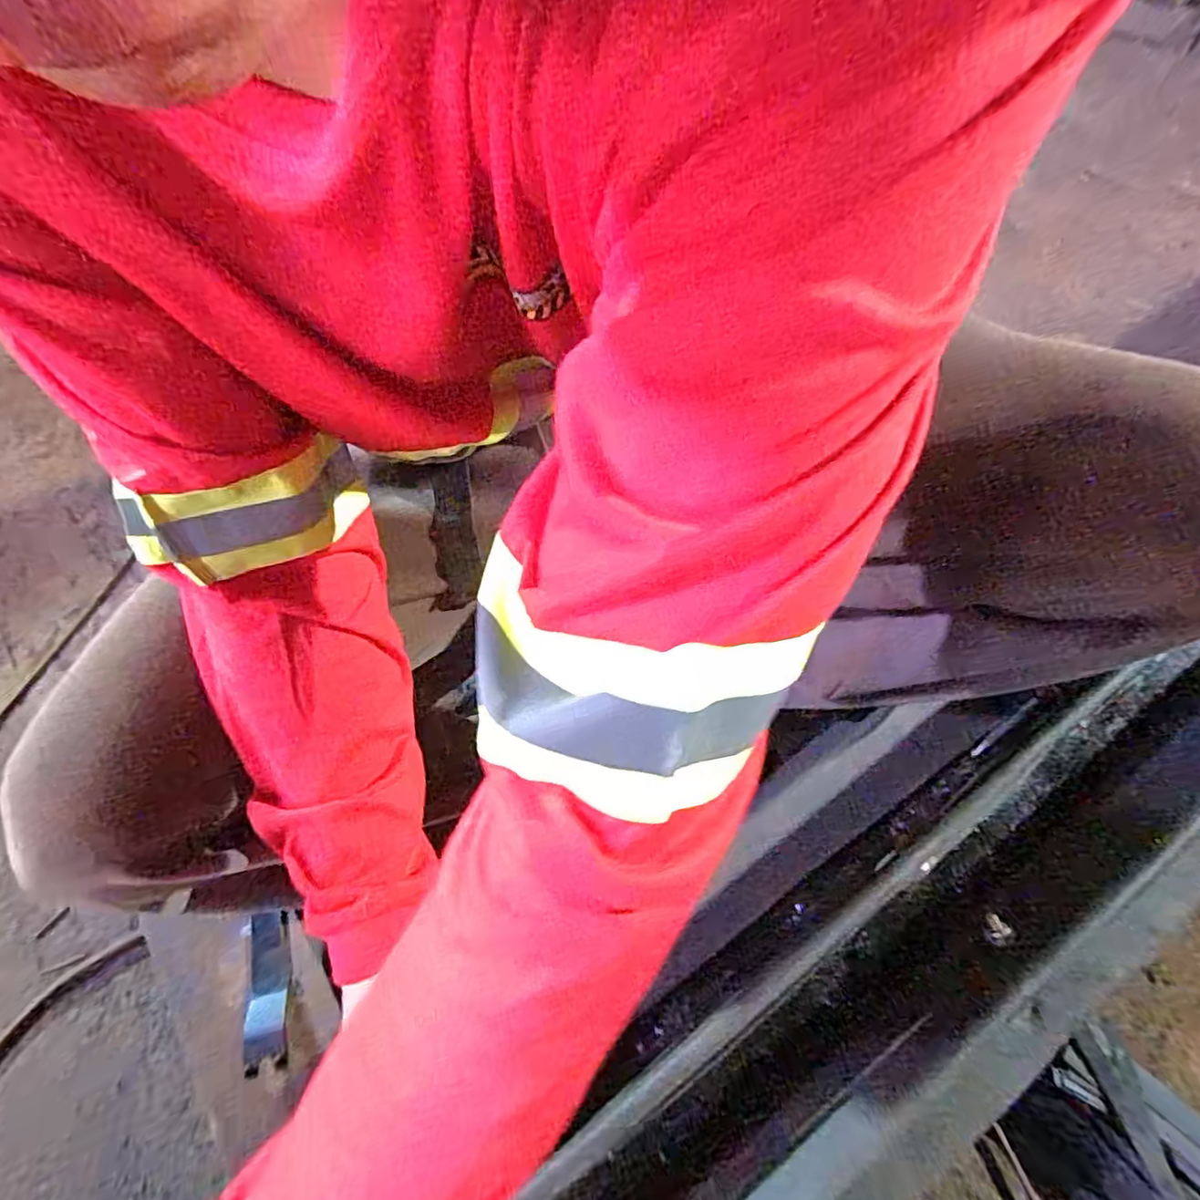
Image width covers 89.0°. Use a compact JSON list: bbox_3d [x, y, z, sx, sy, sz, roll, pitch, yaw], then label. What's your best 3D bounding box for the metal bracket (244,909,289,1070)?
[{"bbox_3d":[-0.240,0.276,0.440,0.028,0.013,0.090,-9,68,-2],"label":"metal bracket"}]

